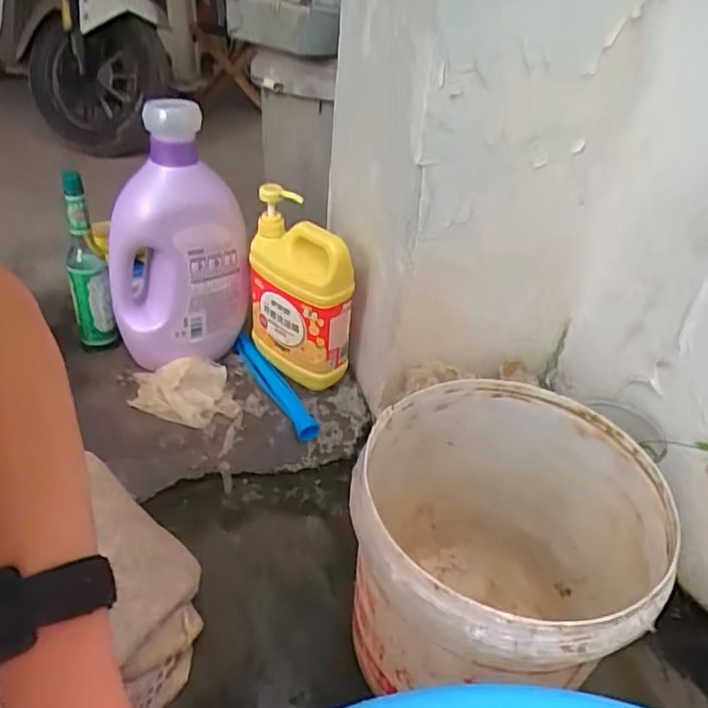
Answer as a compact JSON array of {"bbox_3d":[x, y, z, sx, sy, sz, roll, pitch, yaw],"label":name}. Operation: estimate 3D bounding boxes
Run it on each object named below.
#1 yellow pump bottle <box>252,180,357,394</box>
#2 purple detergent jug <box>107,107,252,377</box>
[{"bbox_3d":[-0.067,-0.080,0.819,0.148,0.230,0.064,26,38,28],"label":"yellow pump bottle"},{"bbox_3d":[-0.226,-0.147,0.806,0.151,0.305,0.110,-18,40,-32],"label":"purple detergent jug"}]

